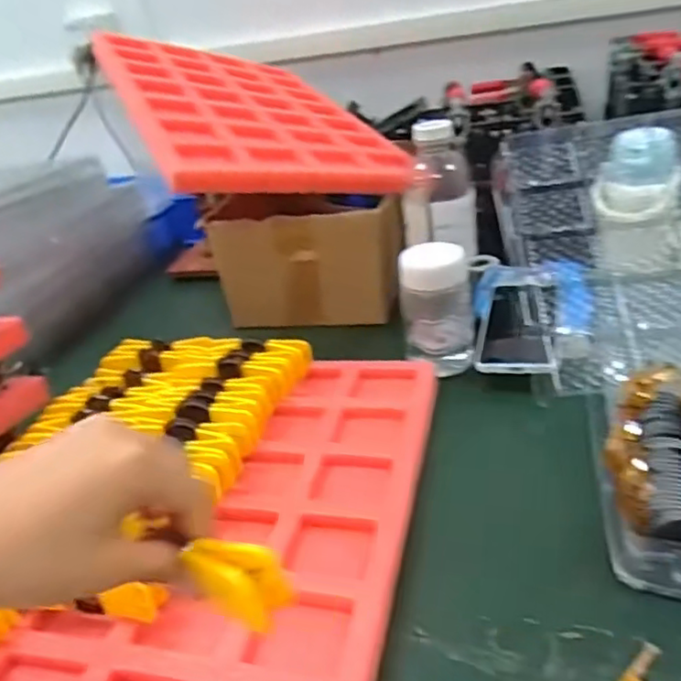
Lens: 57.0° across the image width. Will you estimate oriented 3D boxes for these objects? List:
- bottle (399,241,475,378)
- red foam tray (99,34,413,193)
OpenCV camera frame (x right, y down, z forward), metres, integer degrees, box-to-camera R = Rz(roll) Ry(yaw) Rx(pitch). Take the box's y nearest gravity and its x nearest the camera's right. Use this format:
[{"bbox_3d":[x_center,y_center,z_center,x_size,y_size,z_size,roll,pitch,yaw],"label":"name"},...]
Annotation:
[{"bbox_3d":[0.102,-0.028,0.660,0.073,0.133,0.055,-4,30,10],"label":"bottle"},{"bbox_3d":[-0.131,-0.321,0.863,0.318,0.028,0.527,-5,39,-28],"label":"red foam tray"}]

